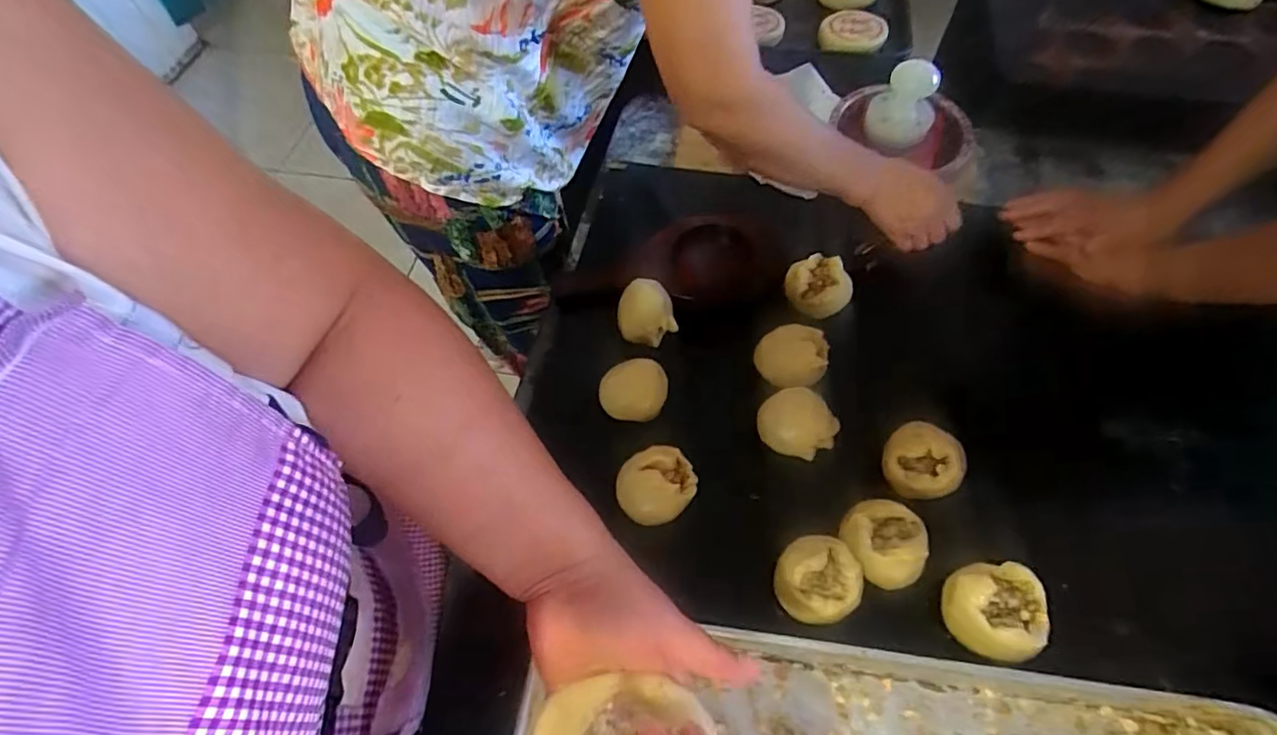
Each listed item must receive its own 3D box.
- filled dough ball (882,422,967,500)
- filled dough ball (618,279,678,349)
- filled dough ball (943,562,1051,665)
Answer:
[{"bbox_3d":[0.280,0.093,0.569,0.060,0.048,0.069,-35,66,-16],"label":"filled dough ball"},{"bbox_3d":[0.008,-0.063,0.660,0.062,0.065,0.061,-33,65,-15],"label":"filled dough ball"},{"bbox_3d":[0.312,0.215,0.512,0.080,0.039,0.076,-1,62,1],"label":"filled dough ball"}]

